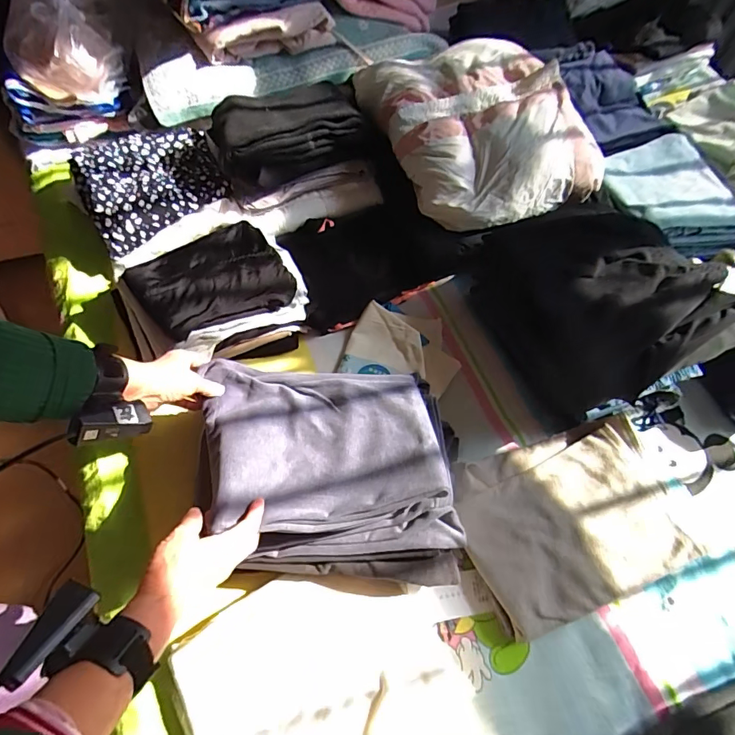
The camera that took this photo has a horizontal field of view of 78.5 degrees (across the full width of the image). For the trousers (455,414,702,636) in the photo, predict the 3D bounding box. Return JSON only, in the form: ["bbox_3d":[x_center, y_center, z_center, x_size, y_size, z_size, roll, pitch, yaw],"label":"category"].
[{"bbox_3d":[0.297,0.219,0.653,0.331,0.030,0.238,-14,64,-10],"label":"trousers"}]

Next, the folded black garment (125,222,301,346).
[{"bbox_3d":[-0.260,-0.152,0.763,0.233,0.041,0.196,-33,69,-18],"label":"folded black garment"}]

